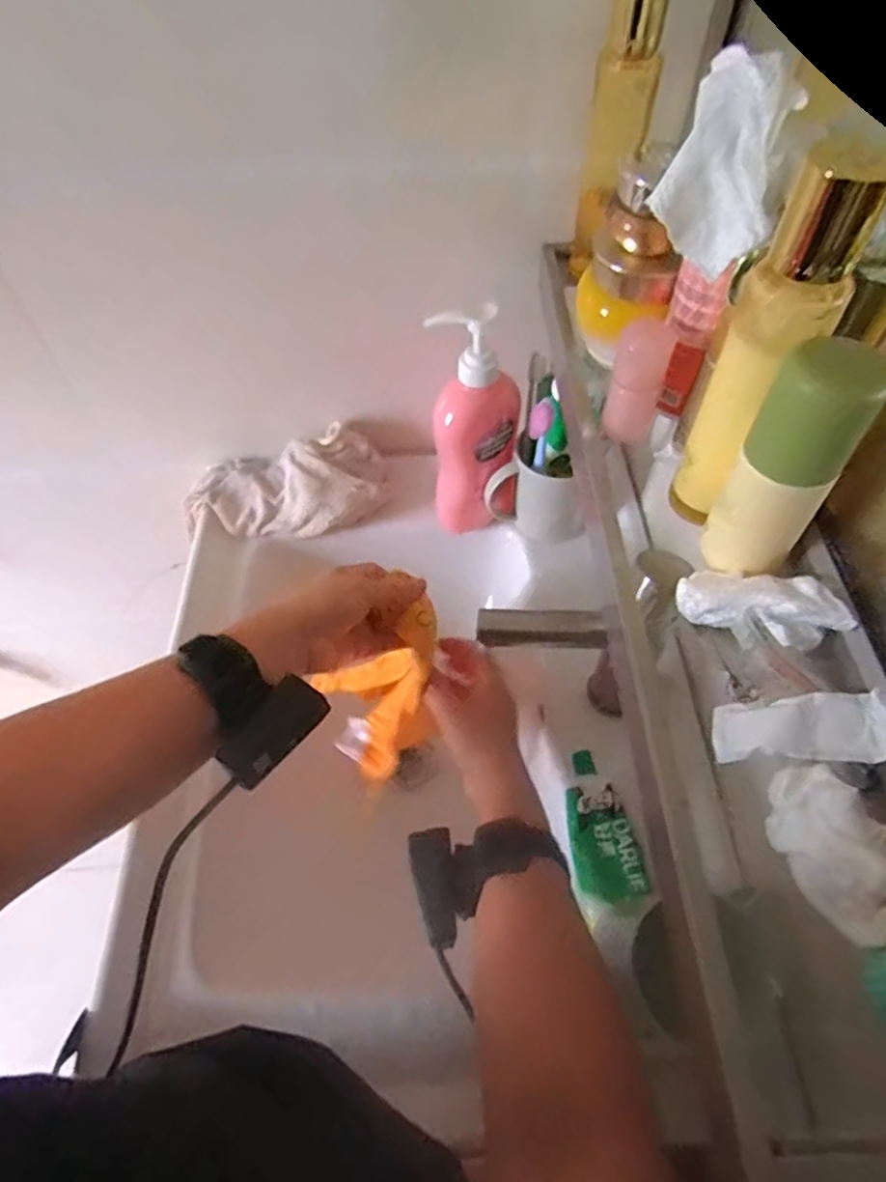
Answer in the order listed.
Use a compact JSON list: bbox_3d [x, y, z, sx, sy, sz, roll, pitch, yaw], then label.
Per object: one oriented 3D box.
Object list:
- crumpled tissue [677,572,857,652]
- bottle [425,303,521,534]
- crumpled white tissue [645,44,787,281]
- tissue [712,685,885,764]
[{"bbox_3d":[0.160,0.007,0.326,0.076,0.023,0.029,11,55,31],"label":"crumpled tissue"},{"bbox_3d":[0.032,-0.149,0.625,0.084,0.231,0.050,-5,56,-1],"label":"bottle"},{"bbox_3d":[0.136,-0.202,0.309,0.053,0.086,0.022,25,22,3],"label":"crumpled white tissue"},{"bbox_3d":[0.161,0.061,0.288,0.076,0.011,0.029,-10,52,25],"label":"tissue"}]

